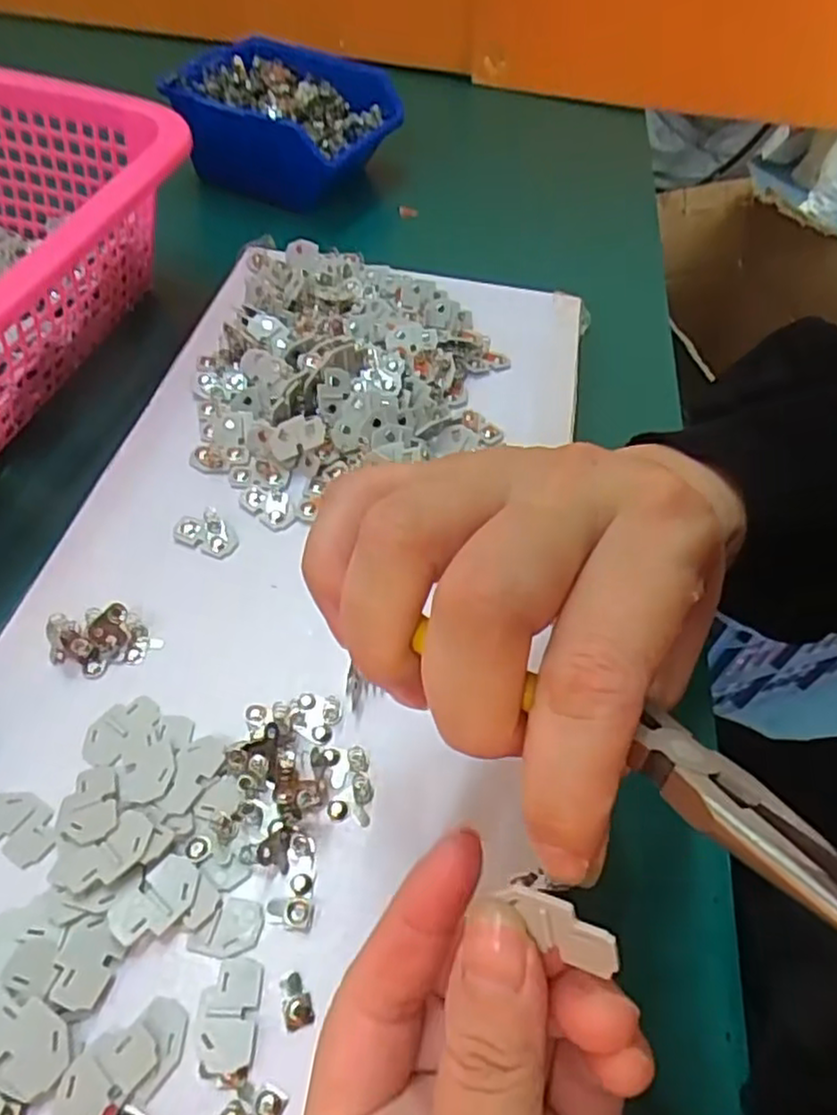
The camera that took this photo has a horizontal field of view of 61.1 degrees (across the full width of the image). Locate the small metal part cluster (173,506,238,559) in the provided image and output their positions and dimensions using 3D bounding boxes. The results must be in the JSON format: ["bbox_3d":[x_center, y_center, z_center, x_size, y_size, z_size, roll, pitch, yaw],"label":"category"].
[{"bbox_3d":[-0.089,-0.010,0.296,0.020,0.006,0.025,-34,62,-27],"label":"small metal part cluster"}]

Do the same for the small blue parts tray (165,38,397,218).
[{"bbox_3d":[-0.093,-0.316,0.516,0.134,0.064,0.126,25,54,14],"label":"small blue parts tray"}]

